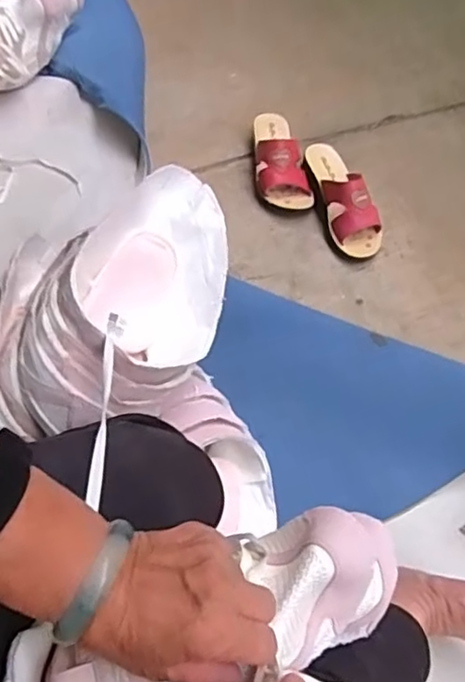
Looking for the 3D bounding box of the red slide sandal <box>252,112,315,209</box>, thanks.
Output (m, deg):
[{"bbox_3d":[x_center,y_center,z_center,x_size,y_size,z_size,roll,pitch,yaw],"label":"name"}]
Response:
[{"bbox_3d":[0.081,-0.314,1.051,0.091,0.071,0.201,-2,58,-5],"label":"red slide sandal"}]

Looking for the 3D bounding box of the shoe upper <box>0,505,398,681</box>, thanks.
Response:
[{"bbox_3d":[-0.006,0.182,0.385,0.253,0.087,0.098,-20,63,-18],"label":"shoe upper"}]

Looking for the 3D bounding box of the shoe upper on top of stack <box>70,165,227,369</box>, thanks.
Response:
[{"bbox_3d":[-0.070,-0.076,0.604,0.143,0.075,0.208,15,84,-13],"label":"shoe upper on top of stack"}]

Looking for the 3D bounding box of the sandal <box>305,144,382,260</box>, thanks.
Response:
[{"bbox_3d":[0.178,-0.235,1.007,0.076,0.079,0.210,-13,60,-12],"label":"sandal"}]

